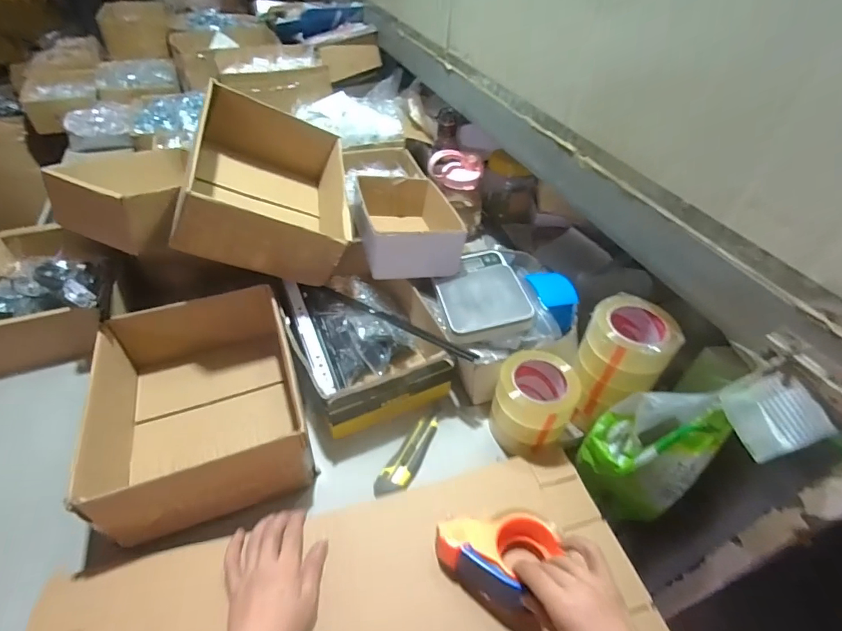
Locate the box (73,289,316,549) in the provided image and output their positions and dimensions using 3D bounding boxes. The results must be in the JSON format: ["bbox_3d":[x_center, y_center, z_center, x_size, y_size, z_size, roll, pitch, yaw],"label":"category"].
[{"bbox_3d":[-0.316,0.131,0.632,0.250,0.114,0.303,-13,46,-17],"label":"box"}]

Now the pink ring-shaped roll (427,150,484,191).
[{"bbox_3d":[0.084,-0.345,1.001,0.118,0.066,0.085,15,45,12],"label":"pink ring-shaped roll"}]

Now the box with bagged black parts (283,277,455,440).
[{"bbox_3d":[-0.101,0.031,0.760,0.213,0.098,0.305,-17,48,-20],"label":"box with bagged black parts"}]

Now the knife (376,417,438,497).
[{"bbox_3d":[-0.016,0.206,0.646,0.042,0.015,0.145,23,47,18],"label":"knife"}]

